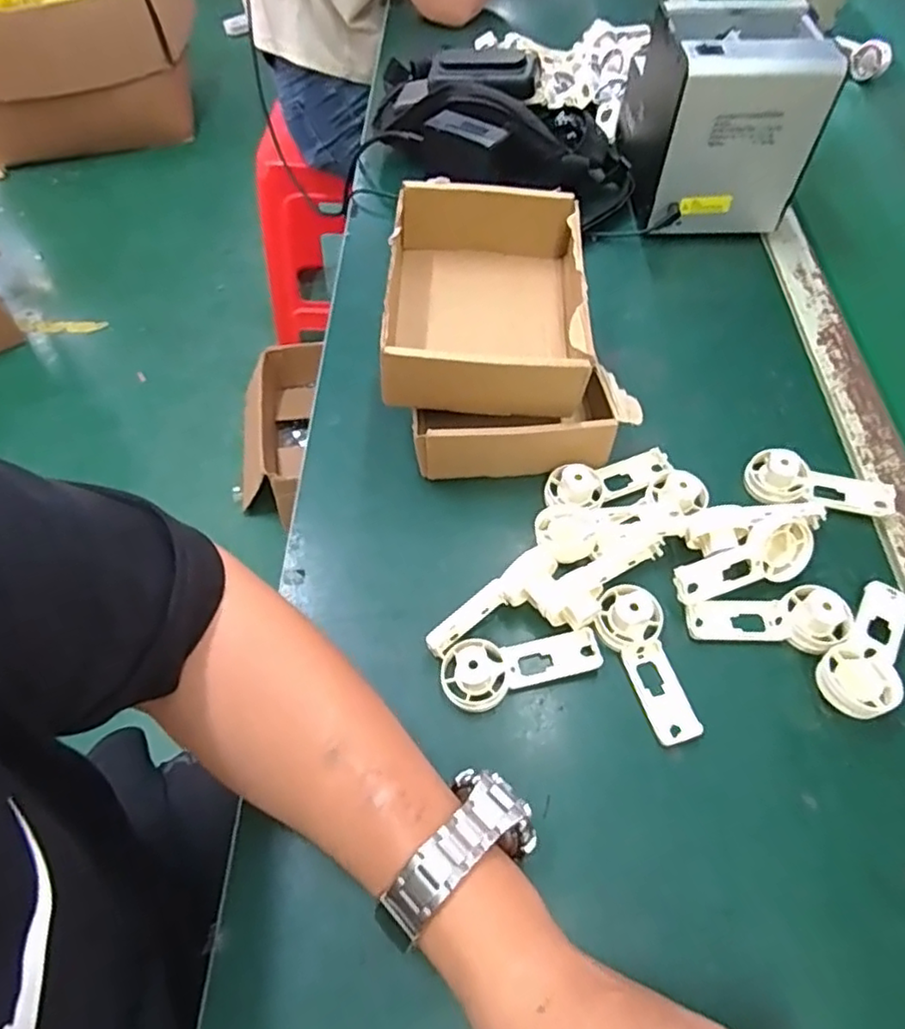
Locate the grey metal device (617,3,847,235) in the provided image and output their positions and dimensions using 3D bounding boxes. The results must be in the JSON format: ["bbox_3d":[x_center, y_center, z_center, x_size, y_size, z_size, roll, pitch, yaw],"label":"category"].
[{"bbox_3d":[0.240,-0.365,0.576,0.127,0.137,0.152,0,57,1],"label":"grey metal device"}]

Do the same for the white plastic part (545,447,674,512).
[{"bbox_3d":[0.108,-0.028,0.440,0.094,0.026,0.038,-28,60,-16],"label":"white plastic part"}]

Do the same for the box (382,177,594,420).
[{"bbox_3d":[0.022,-0.151,0.443,0.135,0.064,0.173,3,58,0],"label":"box"}]

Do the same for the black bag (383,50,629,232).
[{"bbox_3d":[0.026,-0.390,0.624,0.293,0.085,0.131,29,62,19],"label":"black bag"}]

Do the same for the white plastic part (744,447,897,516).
[{"bbox_3d":[0.255,-0.019,0.436,0.094,0.032,0.034,11,58,8],"label":"white plastic part"}]

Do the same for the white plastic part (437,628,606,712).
[{"bbox_3d":[0.040,0.086,0.370,0.094,0.027,0.037,-15,58,-8],"label":"white plastic part"}]

